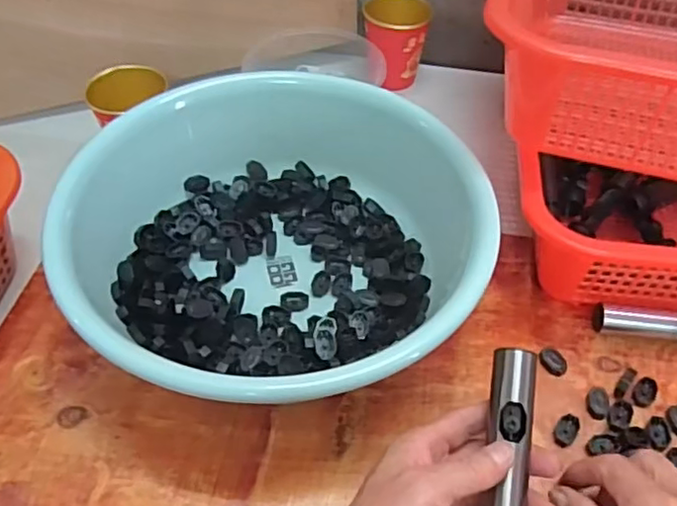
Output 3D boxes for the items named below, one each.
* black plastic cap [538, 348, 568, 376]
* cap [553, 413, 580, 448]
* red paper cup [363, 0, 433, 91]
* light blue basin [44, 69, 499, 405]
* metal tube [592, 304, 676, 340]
[{"bbox_3d":[0.159,0.081,0.466,0.015,0.008,0.021,-35,58,-27],"label":"black plastic cap"},{"bbox_3d":[0.156,0.121,0.430,0.014,0.006,0.024,27,54,21],"label":"cap"},{"bbox_3d":[0.061,-0.231,0.684,0.071,0.087,0.067,6,49,4],"label":"red paper cup"},{"bbox_3d":[-0.047,-0.002,0.469,0.277,0.107,0.283,1,49,-1],"label":"light blue basin"},{"bbox_3d":[0.233,0.054,0.478,0.076,0.026,0.024,8,49,6],"label":"metal tube"}]

